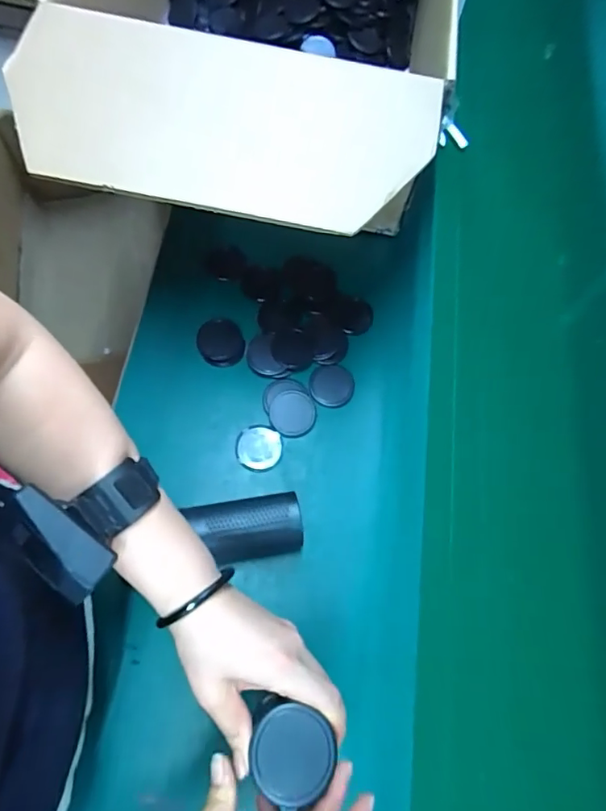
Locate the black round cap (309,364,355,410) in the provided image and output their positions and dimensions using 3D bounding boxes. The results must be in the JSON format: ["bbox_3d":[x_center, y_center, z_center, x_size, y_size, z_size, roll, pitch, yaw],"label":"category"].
[{"bbox_3d":[0.034,-0.023,0.586,0.048,0.011,0.054,32,69,10],"label":"black round cap"}]

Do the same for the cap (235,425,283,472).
[{"bbox_3d":[-0.047,0.047,0.551,0.049,0.004,0.050,8,66,0],"label":"cap"}]

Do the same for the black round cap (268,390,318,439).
[{"bbox_3d":[-0.011,0.009,0.568,0.051,0.004,0.053,1,67,-3],"label":"black round cap"}]

